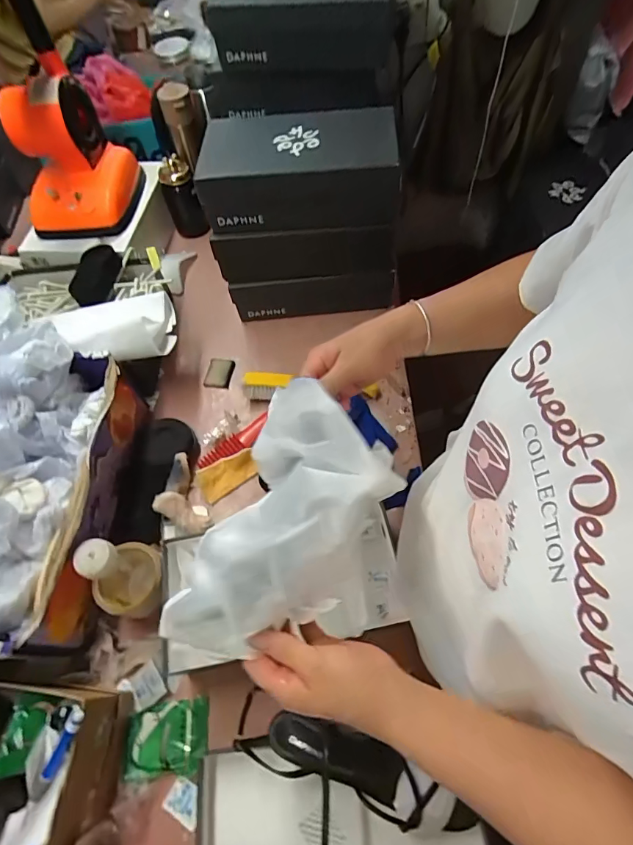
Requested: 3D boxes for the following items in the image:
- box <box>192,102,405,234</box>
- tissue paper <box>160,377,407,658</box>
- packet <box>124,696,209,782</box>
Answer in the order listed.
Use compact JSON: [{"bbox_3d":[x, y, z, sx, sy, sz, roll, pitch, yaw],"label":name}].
[{"bbox_3d":[-0.028,-0.387,0.681,0.293,0.113,0.150,-7,60,0],"label":"box"},{"bbox_3d":[-0.025,0.086,0.367,0.131,0.077,0.224,23,64,16],"label":"tissue paper"},{"bbox_3d":[-0.181,0.382,0.528,0.094,0.009,0.075,-6,60,1],"label":"packet"}]

